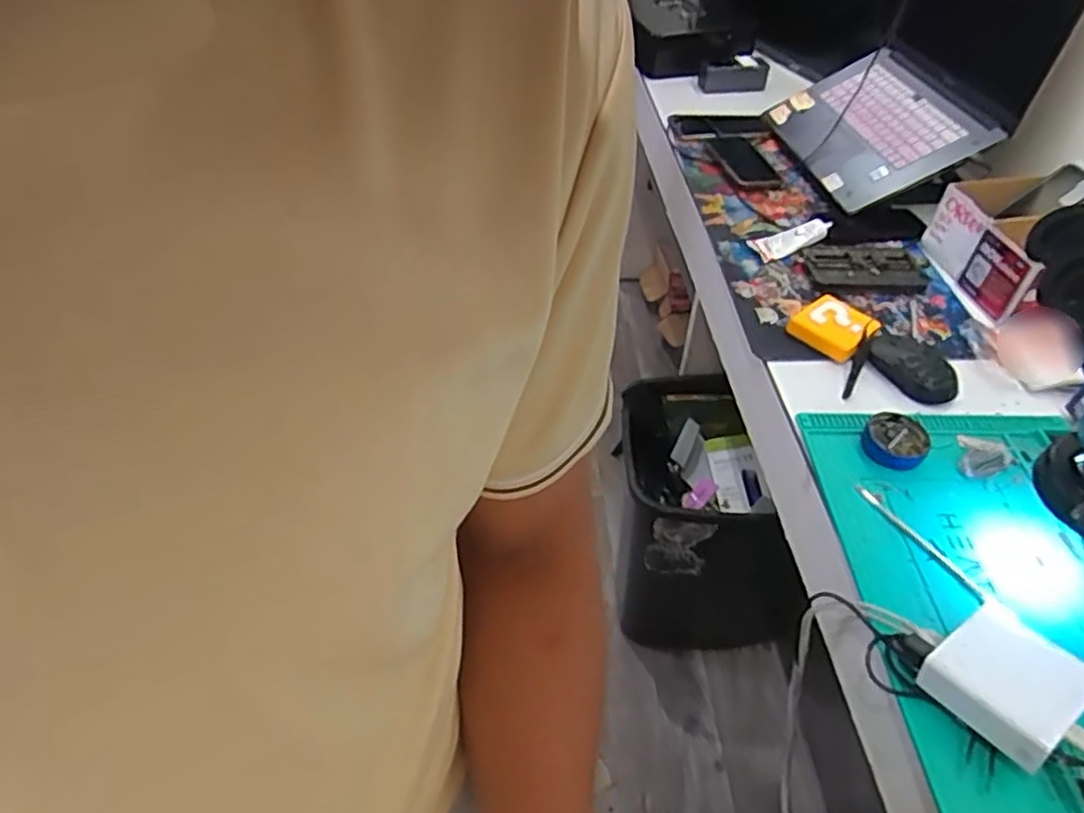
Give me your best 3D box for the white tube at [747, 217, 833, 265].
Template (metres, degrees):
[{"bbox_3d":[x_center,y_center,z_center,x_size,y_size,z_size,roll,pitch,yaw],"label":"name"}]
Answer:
[{"bbox_3d":[0.348,-0.239,0.947,0.110,0.027,0.058,-14,47,-14],"label":"white tube"}]

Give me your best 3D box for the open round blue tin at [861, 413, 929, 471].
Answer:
[{"bbox_3d":[0.362,0.034,0.692,0.059,0.025,0.059,1,45,-1],"label":"open round blue tin"}]

